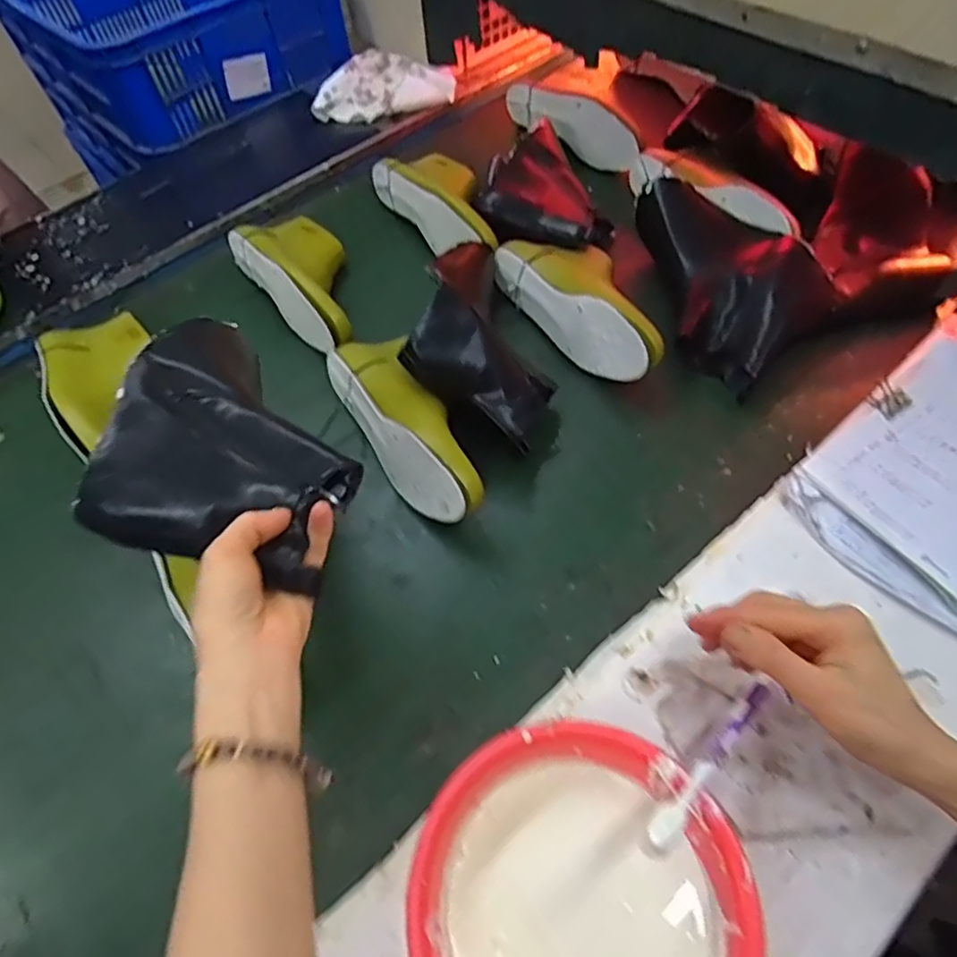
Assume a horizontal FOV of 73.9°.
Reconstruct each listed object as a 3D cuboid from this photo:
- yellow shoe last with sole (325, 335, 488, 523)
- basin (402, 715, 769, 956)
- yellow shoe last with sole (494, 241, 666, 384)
[{"bbox_3d":[-0.069,-0.047,0.626,0.075,0.087,0.242,-28,59,-13],"label":"yellow shoe last with sole"},{"bbox_3d":[0.059,0.255,0.382,0.184,0.072,0.187,-2,57,3],"label":"basin"},{"bbox_3d":[0.129,-0.202,0.711,0.114,0.082,0.250,-30,59,-14],"label":"yellow shoe last with sole"}]

